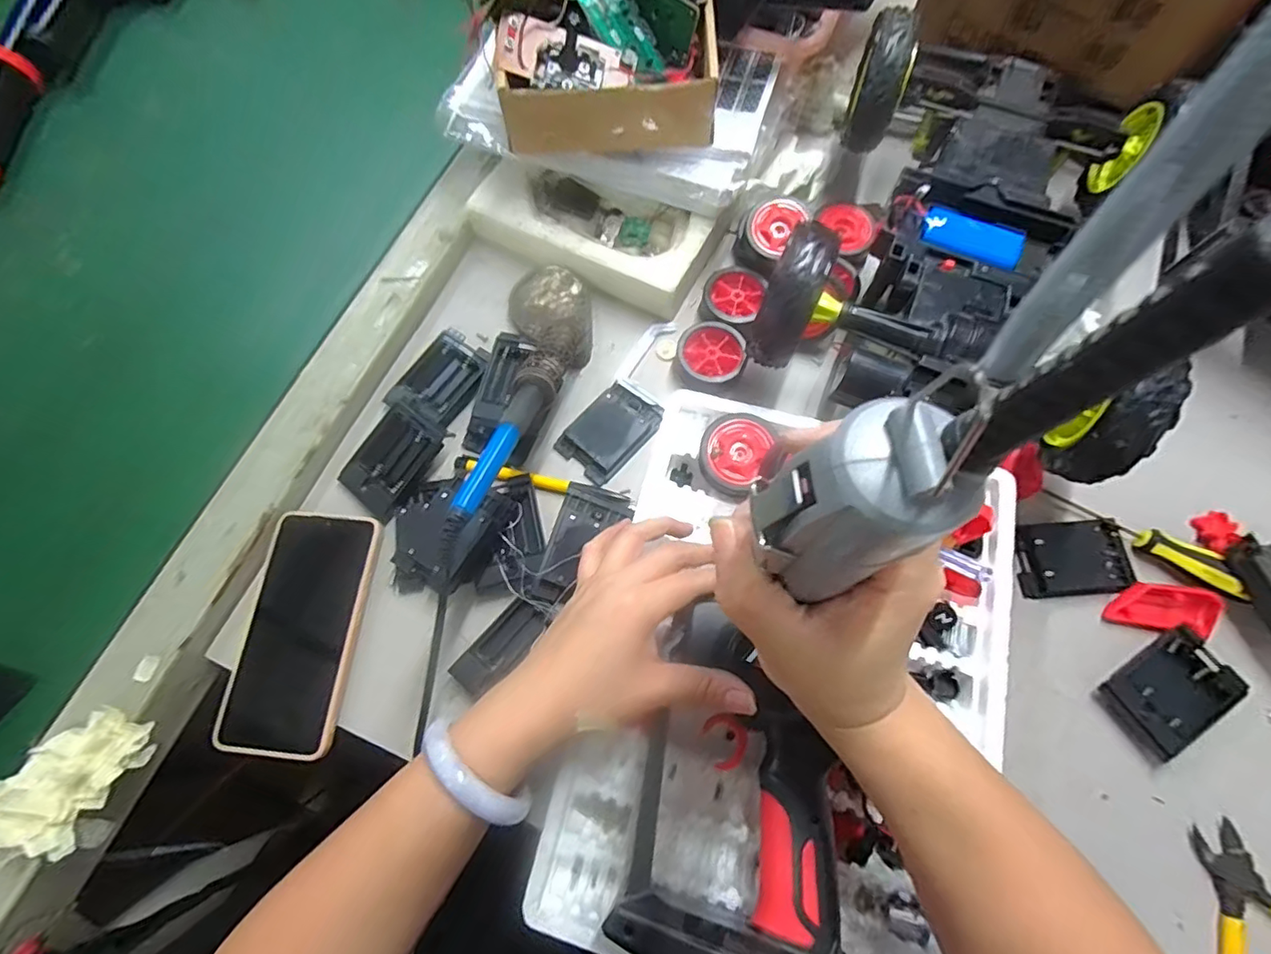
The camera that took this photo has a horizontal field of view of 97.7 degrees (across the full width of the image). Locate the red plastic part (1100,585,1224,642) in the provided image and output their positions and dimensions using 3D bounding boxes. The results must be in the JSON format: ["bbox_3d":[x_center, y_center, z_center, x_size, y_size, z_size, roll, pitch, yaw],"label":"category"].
[{"bbox_3d":[0.370,0.091,0.387,0.068,0.011,0.033,11,72,4],"label":"red plastic part"}]

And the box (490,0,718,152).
[{"bbox_3d":[-0.026,-0.317,0.416,0.152,0.071,0.114,-2,71,0],"label":"box"}]

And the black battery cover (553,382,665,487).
[{"bbox_3d":[-0.020,-0.037,0.440,0.052,0.014,0.076,42,77,14],"label":"black battery cover"}]

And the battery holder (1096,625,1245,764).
[{"bbox_3d":[0.359,0.144,0.372,0.083,0.009,0.054,-32,74,-10],"label":"battery holder"}]

